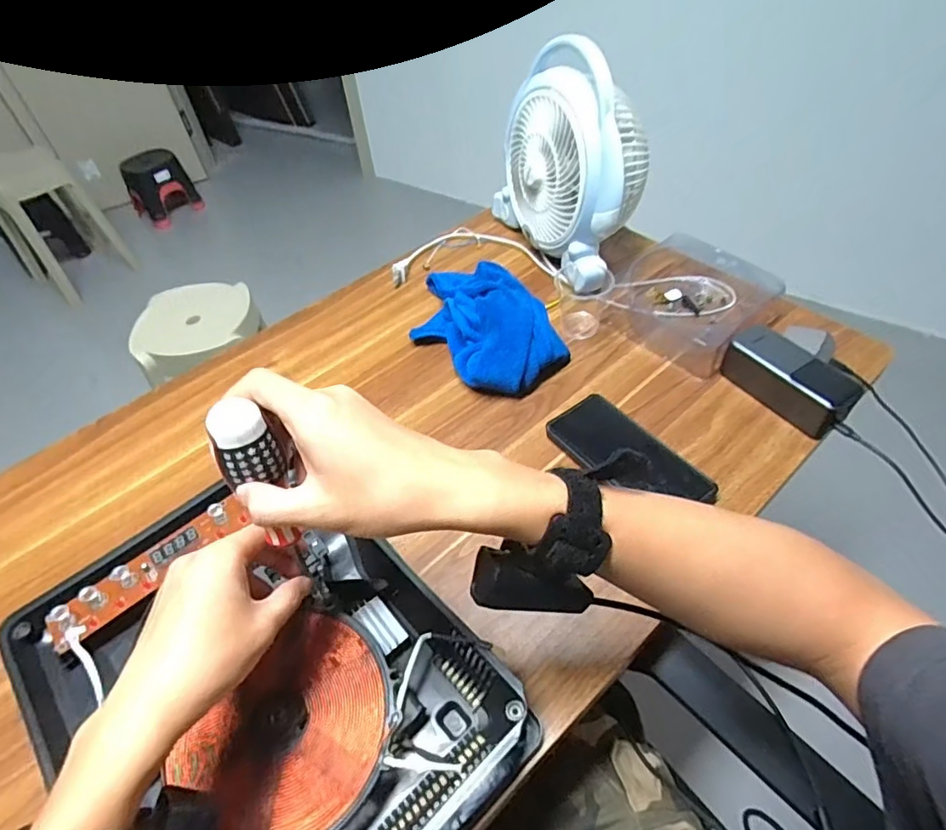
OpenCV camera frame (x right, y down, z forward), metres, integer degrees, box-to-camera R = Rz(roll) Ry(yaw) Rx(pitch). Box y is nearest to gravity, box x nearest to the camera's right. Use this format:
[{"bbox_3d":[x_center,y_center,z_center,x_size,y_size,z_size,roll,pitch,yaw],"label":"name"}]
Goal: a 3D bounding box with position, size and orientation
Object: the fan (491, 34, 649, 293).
[{"bbox_3d":[0.137,-0.335,0.743,0.124,0.249,0.277,-22,50,-15],"label":"fan"}]

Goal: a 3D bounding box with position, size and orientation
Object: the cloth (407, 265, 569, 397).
[{"bbox_3d":[0.002,-0.124,0.686,0.128,0.076,0.243,-31,53,-22],"label":"cloth"}]

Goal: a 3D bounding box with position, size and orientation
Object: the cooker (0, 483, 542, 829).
[{"bbox_3d":[-0.159,0.206,0.424,0.268,0.070,0.334,-37,55,-25],"label":"cooker"}]

